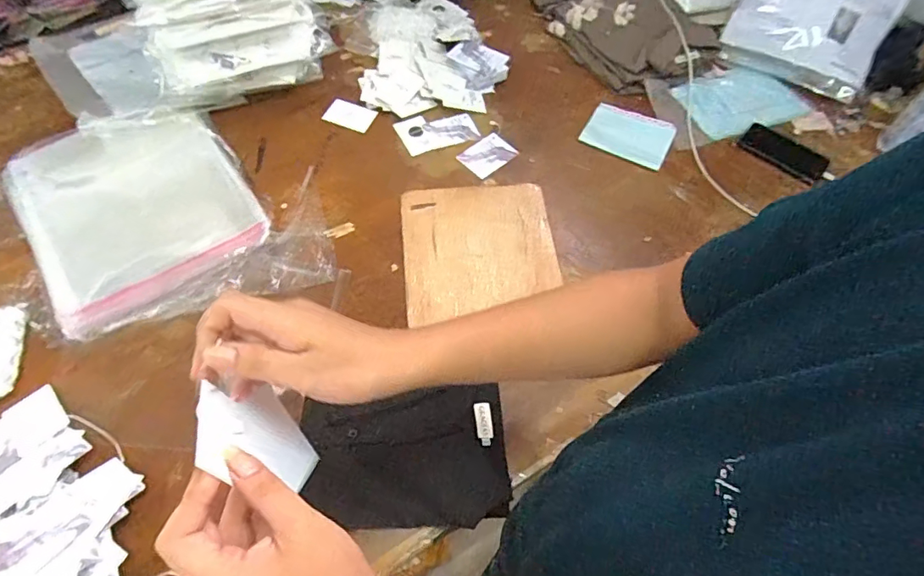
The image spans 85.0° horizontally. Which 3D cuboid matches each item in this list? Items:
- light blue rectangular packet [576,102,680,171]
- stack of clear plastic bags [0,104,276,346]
[{"bbox_3d":[0.325,-0.301,0.977,0.161,0.006,0.125,24,64,8],"label":"light blue rectangular packet"},{"bbox_3d":[-0.531,-0.138,0.822,0.332,0.032,0.378,-32,69,-18],"label":"stack of clear plastic bags"}]

